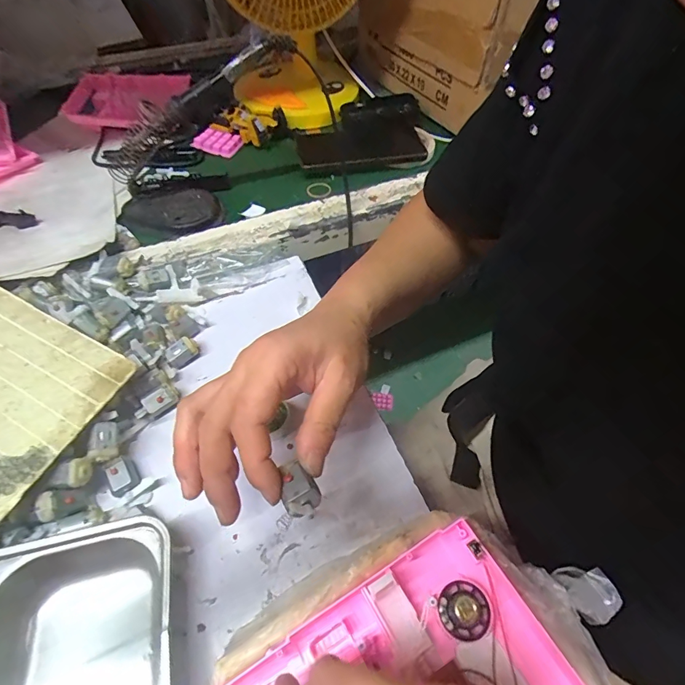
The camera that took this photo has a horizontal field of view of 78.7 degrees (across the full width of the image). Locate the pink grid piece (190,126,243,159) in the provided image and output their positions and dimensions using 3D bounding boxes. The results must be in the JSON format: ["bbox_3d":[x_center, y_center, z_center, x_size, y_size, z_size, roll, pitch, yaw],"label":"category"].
[{"bbox_3d":[-0.170,-0.277,0.573,0.052,0.015,0.043,17,56,12],"label":"pink grid piece"}]

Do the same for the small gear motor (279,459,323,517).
[{"bbox_3d":[-0.023,0.074,0.214,0.019,0.008,0.030,-22,58,-20],"label":"small gear motor"}]

